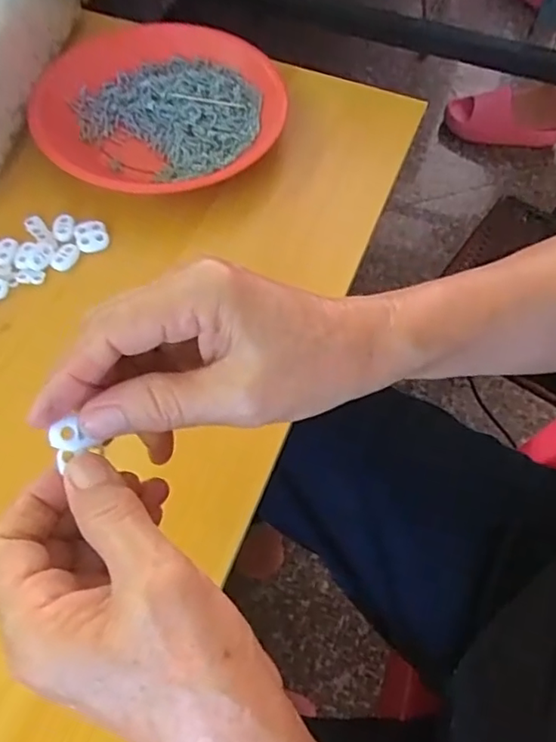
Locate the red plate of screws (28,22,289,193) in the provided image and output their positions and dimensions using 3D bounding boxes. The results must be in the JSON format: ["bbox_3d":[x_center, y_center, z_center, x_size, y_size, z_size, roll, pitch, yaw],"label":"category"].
[{"bbox_3d":[-0.095,-0.212,0.476,0.192,0.027,0.181,1,61,-1],"label":"red plate of screws"}]

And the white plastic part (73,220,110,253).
[{"bbox_3d":[-0.134,-0.097,0.424,0.023,0.006,0.025,1,61,-1],"label":"white plastic part"}]

